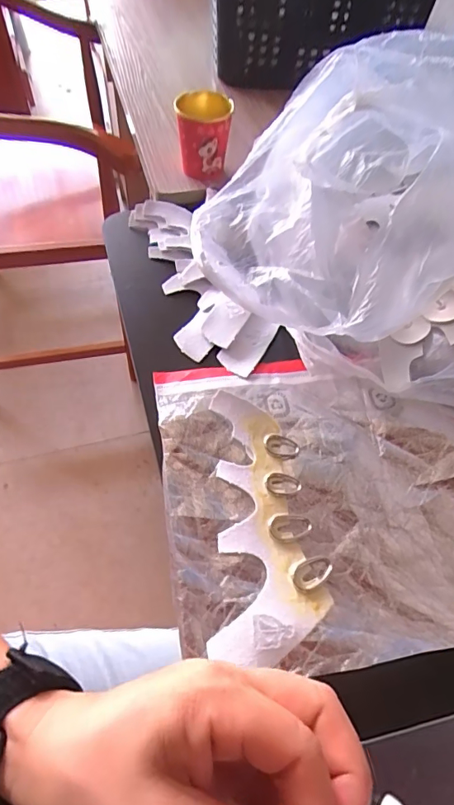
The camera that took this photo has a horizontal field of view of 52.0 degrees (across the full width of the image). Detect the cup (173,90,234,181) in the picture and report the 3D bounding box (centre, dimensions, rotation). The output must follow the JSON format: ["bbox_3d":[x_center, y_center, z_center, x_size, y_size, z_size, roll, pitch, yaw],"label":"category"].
[{"bbox_3d":[-0.028,-0.300,0.533,0.059,0.079,0.059,2,56,-3],"label":"cup"}]

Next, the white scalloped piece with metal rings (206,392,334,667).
[{"bbox_3d":[0.030,0.082,0.350,0.078,0.007,0.195,2,56,-3],"label":"white scalloped piece with metal rings"}]

